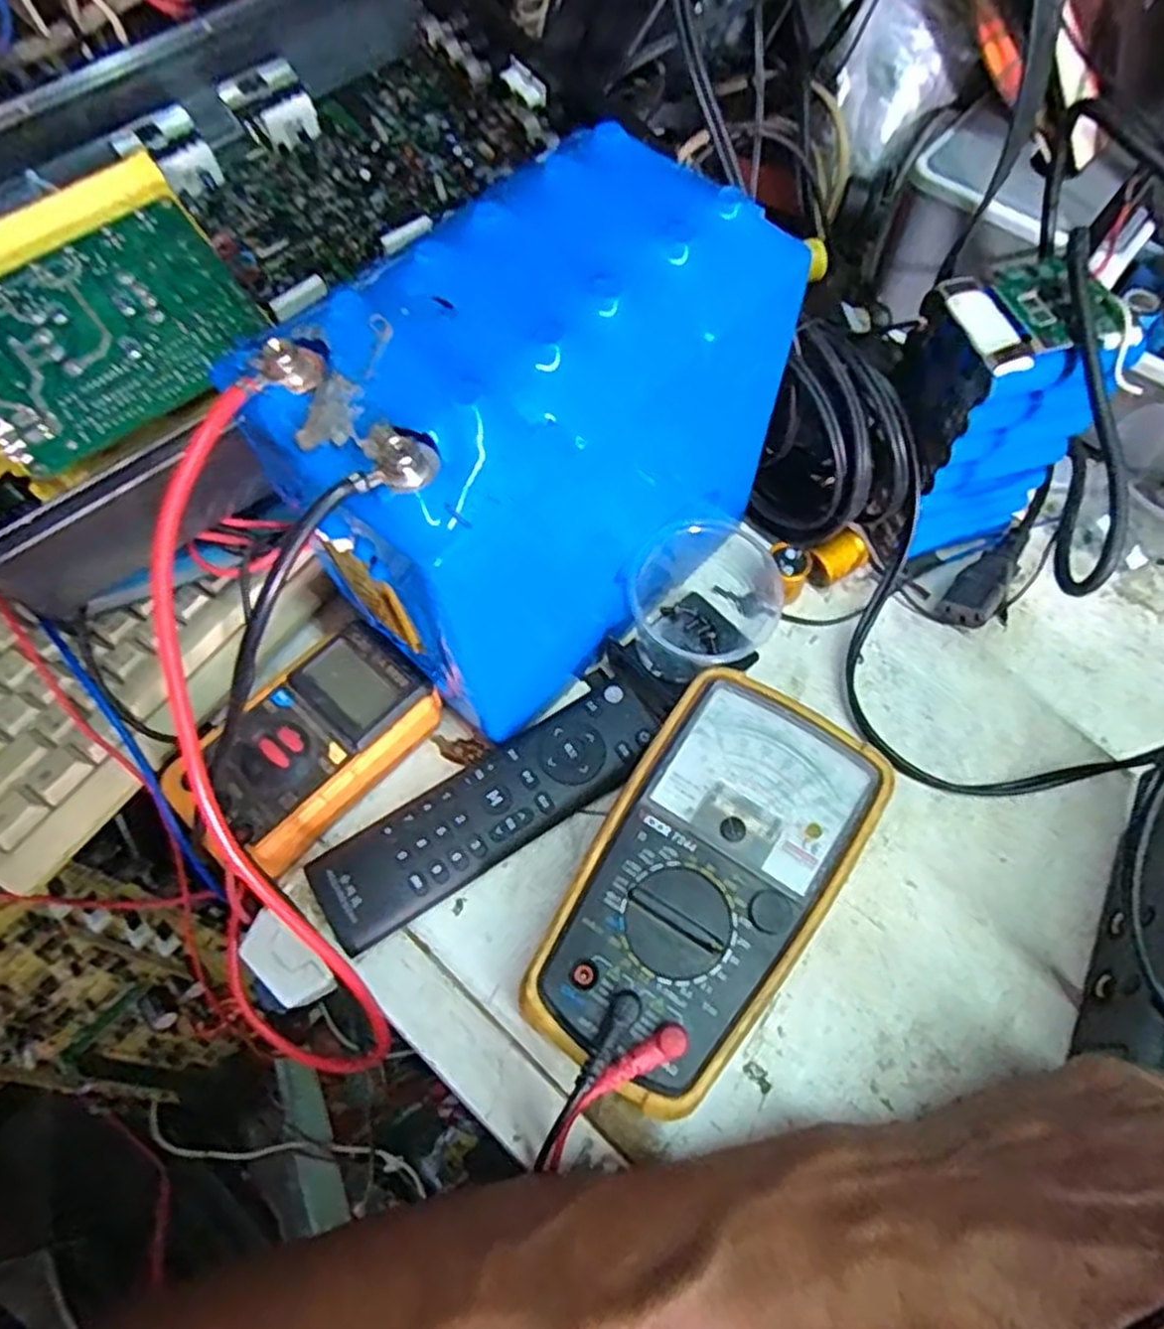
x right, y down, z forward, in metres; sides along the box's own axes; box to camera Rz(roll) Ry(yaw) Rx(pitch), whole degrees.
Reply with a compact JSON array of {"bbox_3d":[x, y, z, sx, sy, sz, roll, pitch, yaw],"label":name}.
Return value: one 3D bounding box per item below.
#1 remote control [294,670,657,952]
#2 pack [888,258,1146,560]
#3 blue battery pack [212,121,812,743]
[{"bbox_3d":[-0.039,0.063,0.341,0.159,0.021,0.043,-31,67,-12],"label":"remote control"},{"bbox_3d":[0.179,-0.106,0.354,0.074,0.133,0.052,-12,64,-4],"label":"pack"},{"bbox_3d":[-0.011,-0.084,0.309,0.106,0.149,0.187,38,71,18],"label":"blue battery pack"}]

